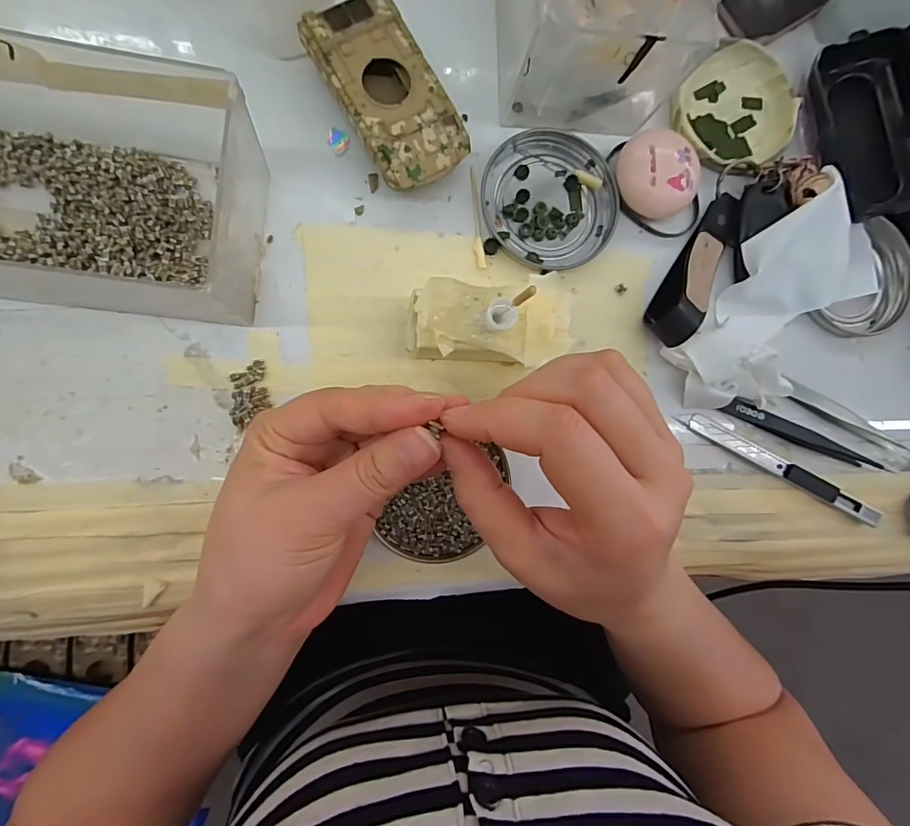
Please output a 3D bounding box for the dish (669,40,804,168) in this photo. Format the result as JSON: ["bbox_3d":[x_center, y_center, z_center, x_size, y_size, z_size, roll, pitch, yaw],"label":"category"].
[{"bbox_3d":[0.173,-0.187,0.298,0.084,0.015,0.070,-36,93,-8],"label":"dish"}]

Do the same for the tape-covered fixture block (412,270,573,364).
[{"bbox_3d":[0.017,-0.045,0.248,0.081,0.047,0.043,-8,88,-9],"label":"tape-covered fixture block"}]

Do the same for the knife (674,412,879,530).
[{"bbox_3d":[0.197,0.033,0.287,0.131,0.011,0.011,28,84,-6],"label":"knife"}]

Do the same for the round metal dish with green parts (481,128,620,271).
[{"bbox_3d":[0.055,-0.123,0.278,0.074,0.008,0.077,0,88,-9],"label":"round metal dish with green parts"}]

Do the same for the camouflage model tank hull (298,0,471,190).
[{"bbox_3d":[-0.035,-0.165,0.257,0.051,0.026,0.095,-32,92,-9],"label":"camouflage model tank hull"}]

